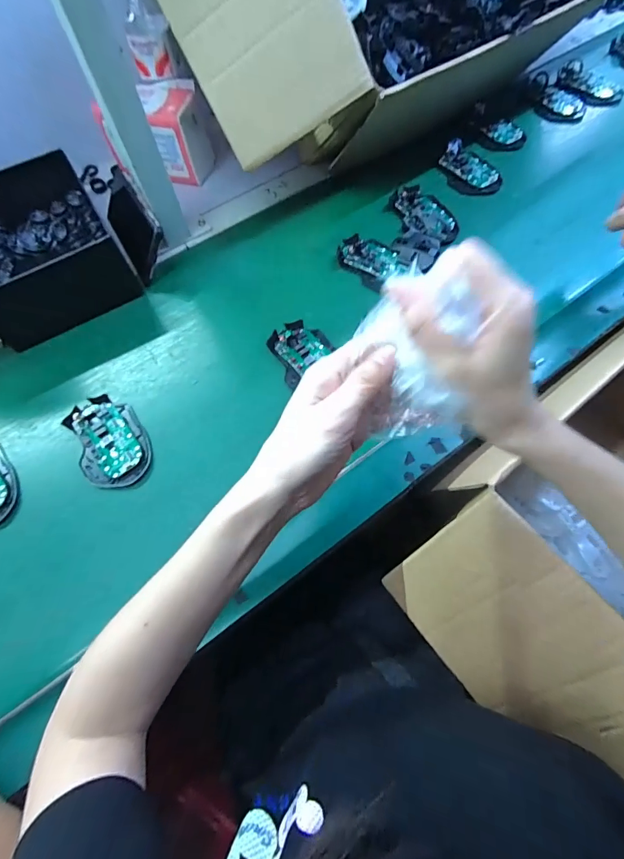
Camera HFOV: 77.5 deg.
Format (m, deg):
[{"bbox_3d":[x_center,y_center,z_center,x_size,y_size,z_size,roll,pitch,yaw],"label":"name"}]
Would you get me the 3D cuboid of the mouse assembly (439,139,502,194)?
[{"bbox_3d":[0.239,-0.391,0.587,0.099,0.023,0.057,38,74,15],"label":"mouse assembly"}]

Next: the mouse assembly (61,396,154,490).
[{"bbox_3d":[-0.224,0.013,0.432,0.070,0.019,0.112,-36,72,-12],"label":"mouse assembly"}]

